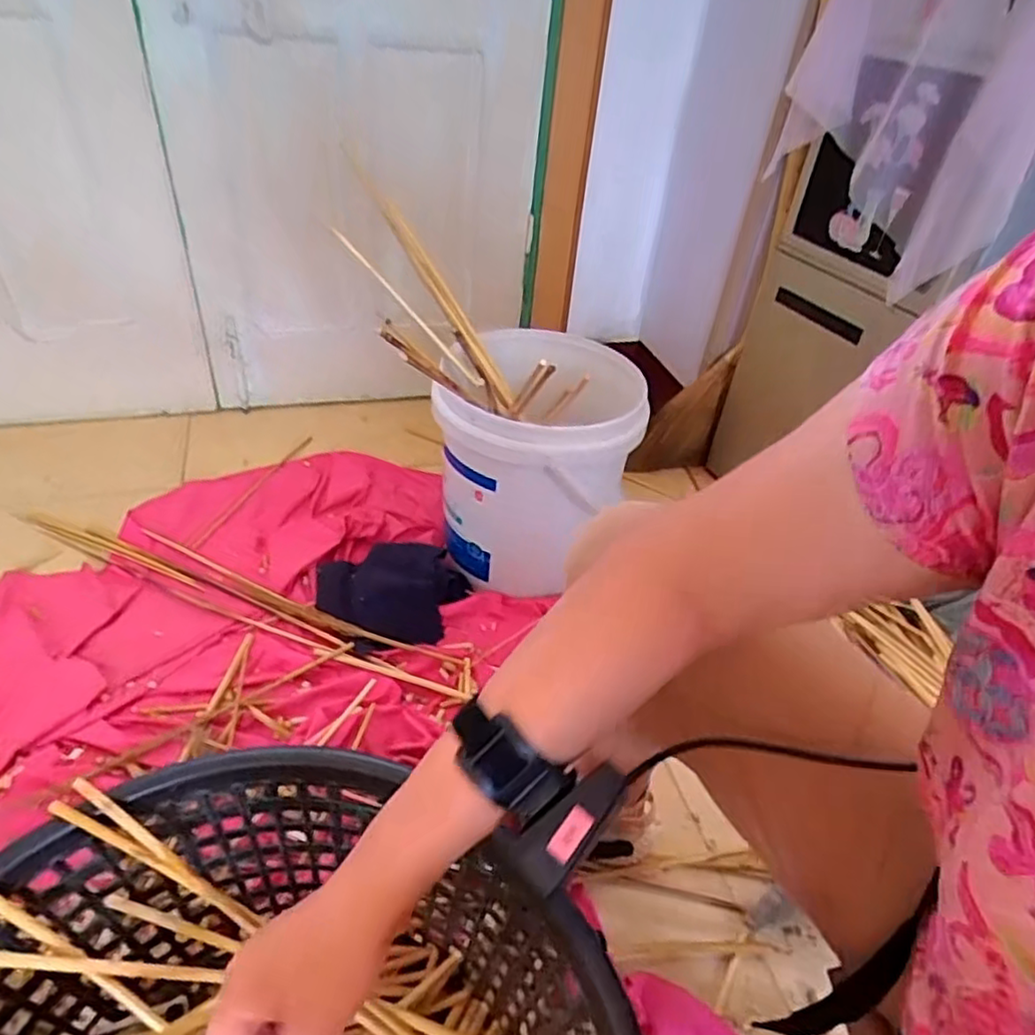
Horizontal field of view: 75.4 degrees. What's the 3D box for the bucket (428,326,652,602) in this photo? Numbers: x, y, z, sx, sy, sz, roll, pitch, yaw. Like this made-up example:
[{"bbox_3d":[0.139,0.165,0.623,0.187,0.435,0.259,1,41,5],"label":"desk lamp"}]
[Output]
[{"bbox_3d":[0.029,-0.065,0.963,0.259,0.311,0.250,14,39,9],"label":"bucket"}]

